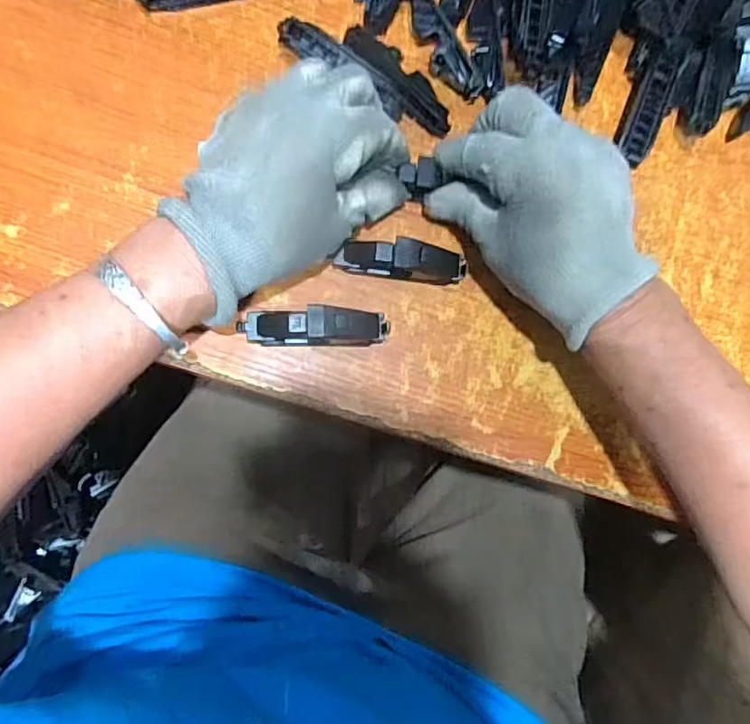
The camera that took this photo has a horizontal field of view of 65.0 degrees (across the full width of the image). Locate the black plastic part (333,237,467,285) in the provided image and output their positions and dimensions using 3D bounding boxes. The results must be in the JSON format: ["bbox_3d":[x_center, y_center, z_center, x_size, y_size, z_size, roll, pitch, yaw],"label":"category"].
[{"bbox_3d":[0.017,-0.058,0.336,0.076,0.023,0.019,4,84,-8],"label":"black plastic part"}]

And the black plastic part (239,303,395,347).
[{"bbox_3d":[-0.032,-0.019,0.326,0.082,0.022,0.020,0,84,-8],"label":"black plastic part"}]

